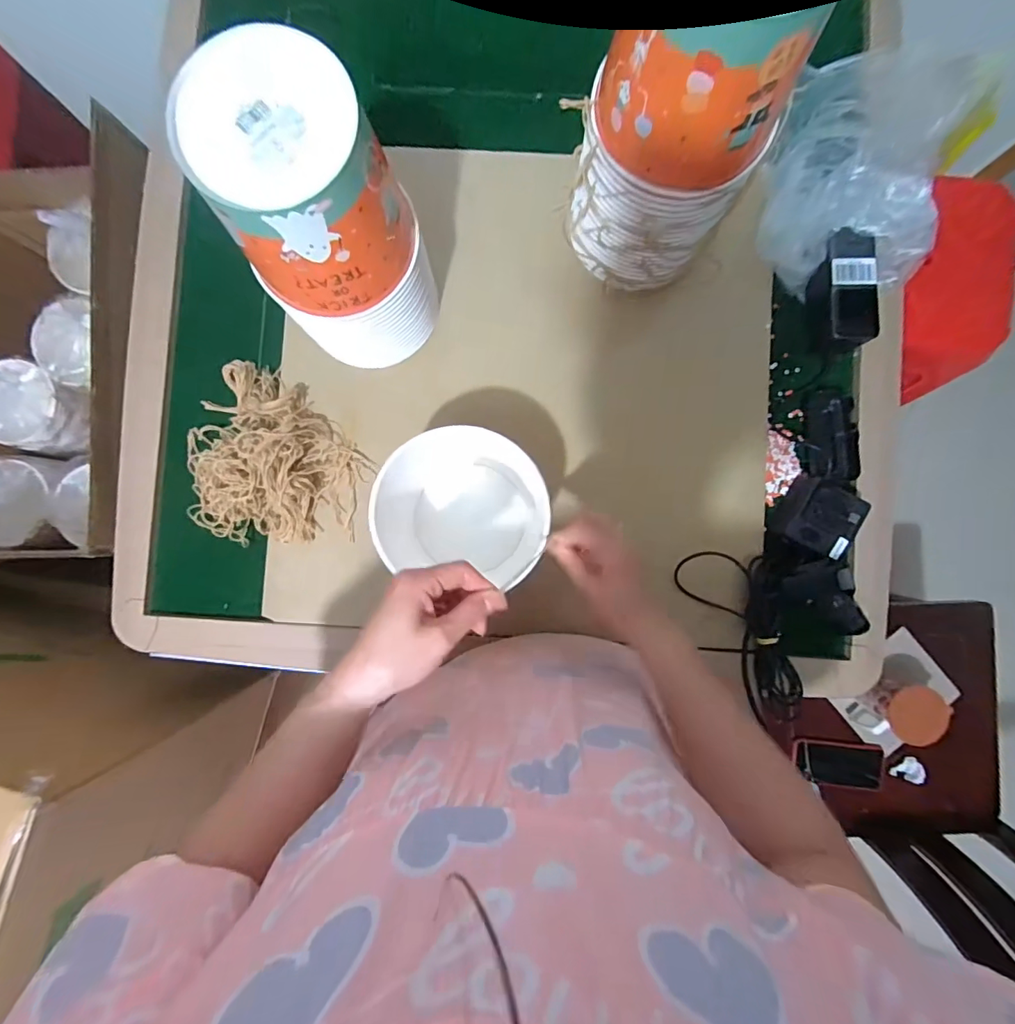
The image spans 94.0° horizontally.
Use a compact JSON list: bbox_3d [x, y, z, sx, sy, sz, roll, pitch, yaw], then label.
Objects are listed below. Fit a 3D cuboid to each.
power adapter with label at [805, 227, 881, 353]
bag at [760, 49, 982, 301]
[{"bbox_3d":[0.400,-0.261,0.562,0.066,0.049,0.131,1,87,0],"label":"power adapter with label"},{"bbox_3d":[0.419,-0.411,0.559,0.194,0.079,0.297,16,87,1],"label":"bag"}]

